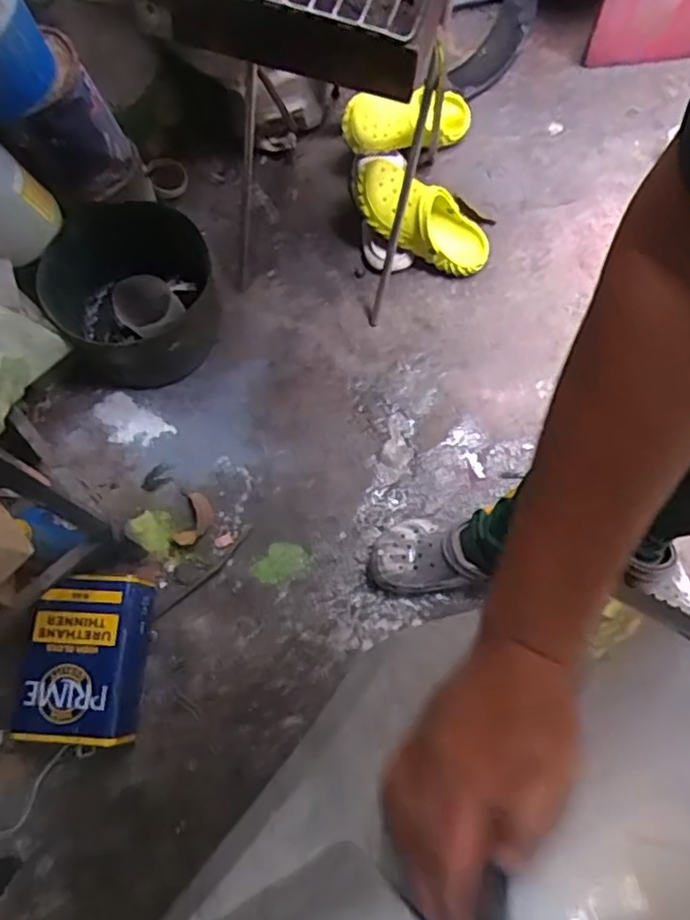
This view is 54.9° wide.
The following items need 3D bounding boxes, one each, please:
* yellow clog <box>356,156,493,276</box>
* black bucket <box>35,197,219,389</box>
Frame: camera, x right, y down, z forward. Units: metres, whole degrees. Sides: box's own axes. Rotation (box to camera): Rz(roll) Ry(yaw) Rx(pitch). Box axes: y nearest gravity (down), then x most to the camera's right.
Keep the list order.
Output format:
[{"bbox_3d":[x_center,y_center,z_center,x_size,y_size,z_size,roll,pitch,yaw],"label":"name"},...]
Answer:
[{"bbox_3d":[0.156,-0.475,1.290,0.305,0.108,0.131,34,74,-10],"label":"yellow clog"},{"bbox_3d":[-0.373,-0.296,1.209,0.276,0.222,0.292,0,72,0],"label":"black bucket"}]

